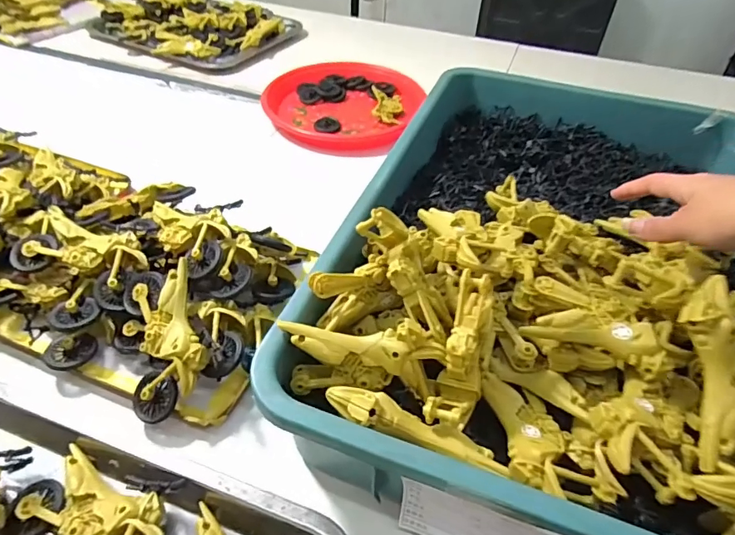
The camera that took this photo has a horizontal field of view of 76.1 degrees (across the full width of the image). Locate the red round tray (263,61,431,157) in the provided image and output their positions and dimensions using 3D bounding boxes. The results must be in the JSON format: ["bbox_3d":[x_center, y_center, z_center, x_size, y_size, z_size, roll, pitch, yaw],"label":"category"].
[{"bbox_3d":[-0.042,-0.249,0.715,0.217,0.044,0.217,1,46,-1],"label":"red round tray"}]

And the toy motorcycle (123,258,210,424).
[{"bbox_3d":[-0.157,0.051,0.364,0.056,0.034,0.122,-11,67,-14],"label":"toy motorcycle"}]

